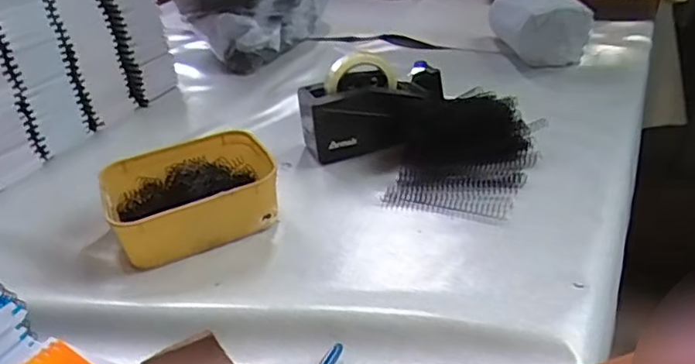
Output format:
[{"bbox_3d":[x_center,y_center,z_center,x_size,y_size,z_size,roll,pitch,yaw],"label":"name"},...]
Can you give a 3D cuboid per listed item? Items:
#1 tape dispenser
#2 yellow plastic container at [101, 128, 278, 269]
[{"bbox_3d":[0.034,-0.110,0.820,0.200,0.116,0.100,-9,30,-4],"label":"tape dispenser"},{"bbox_3d":[-0.189,0.016,0.712,0.185,0.070,0.161,-15,31,-15],"label":"yellow plastic container"}]

